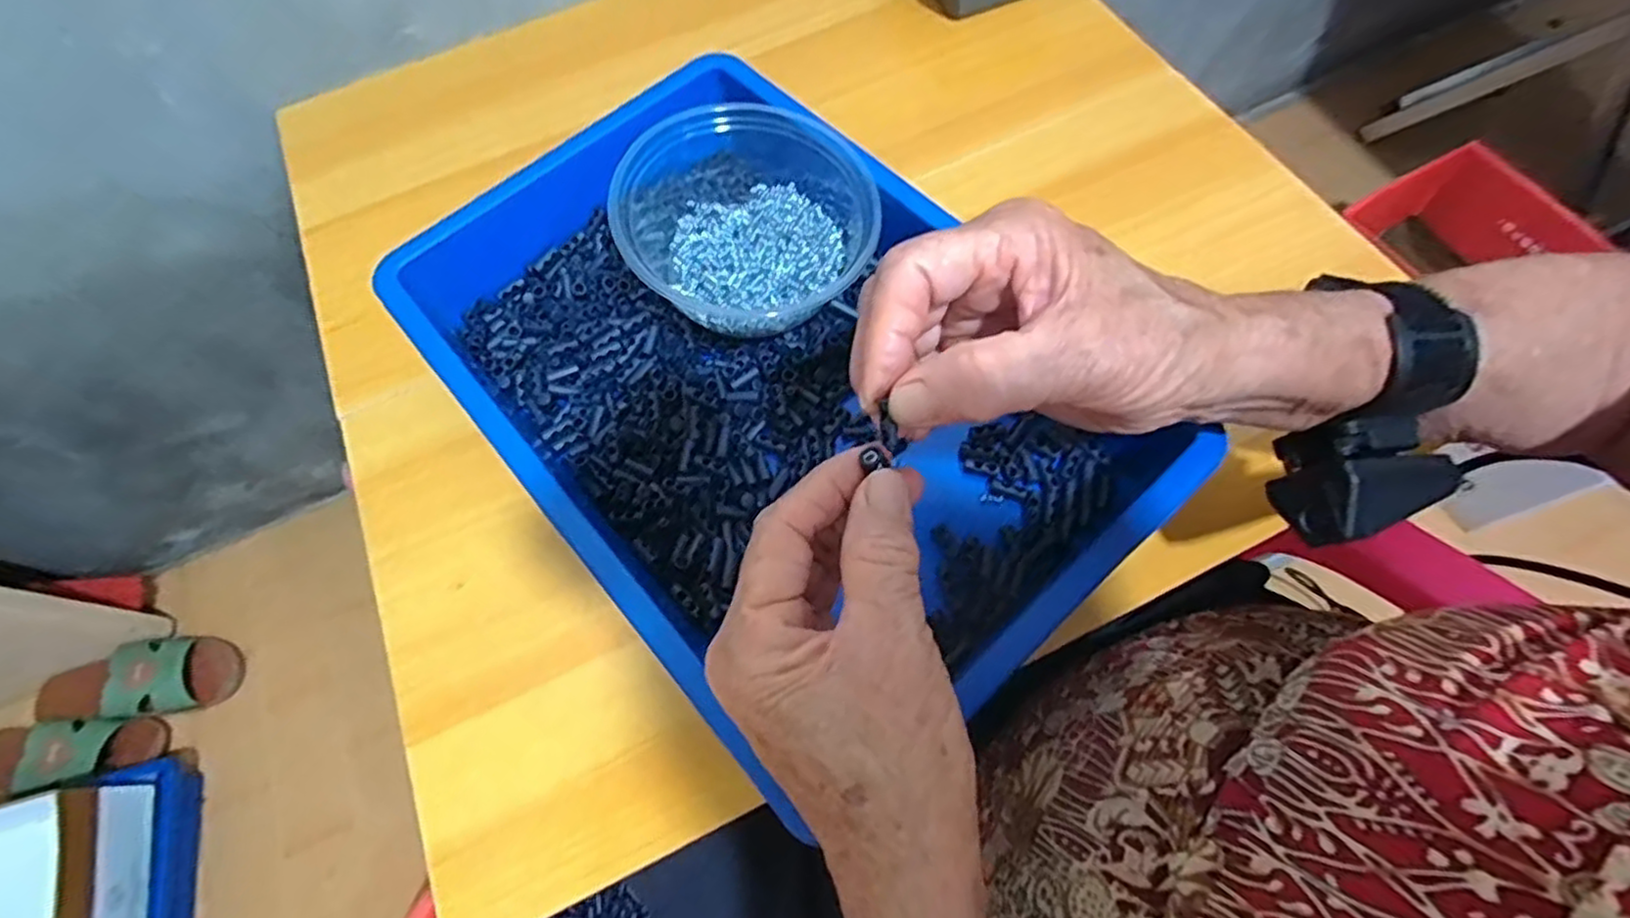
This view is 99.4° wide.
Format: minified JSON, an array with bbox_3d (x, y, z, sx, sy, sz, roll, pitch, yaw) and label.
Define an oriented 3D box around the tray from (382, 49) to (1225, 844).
[{"bbox_3d":[-0.023,-0.051,0.362,0.263,0.061,0.384,-40,71,-14],"label":"tray"}]

